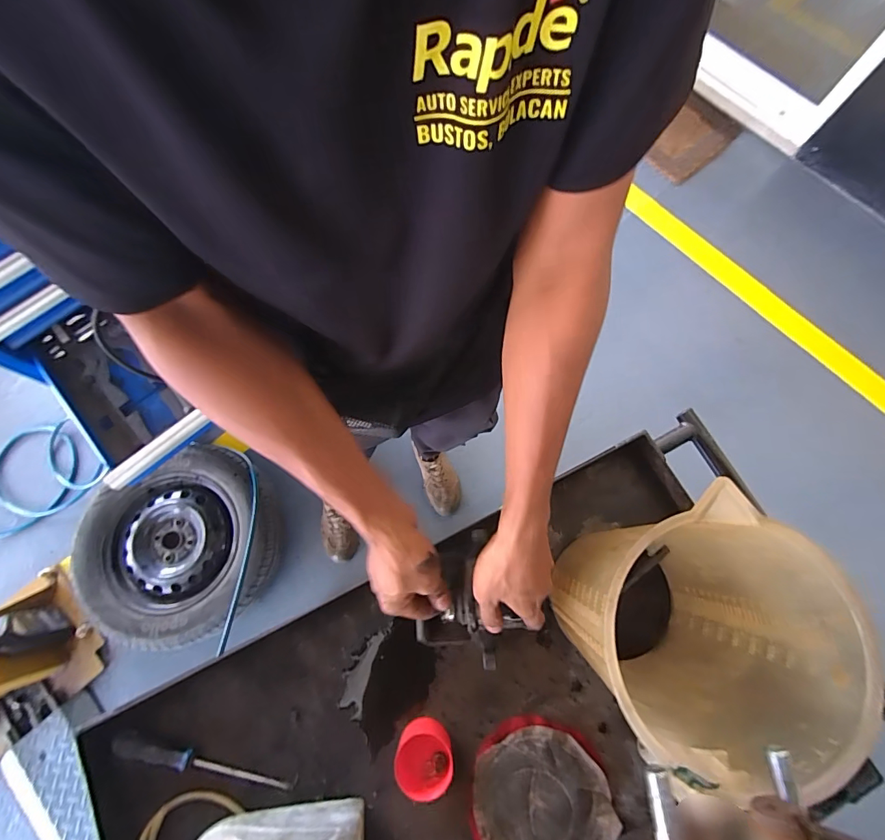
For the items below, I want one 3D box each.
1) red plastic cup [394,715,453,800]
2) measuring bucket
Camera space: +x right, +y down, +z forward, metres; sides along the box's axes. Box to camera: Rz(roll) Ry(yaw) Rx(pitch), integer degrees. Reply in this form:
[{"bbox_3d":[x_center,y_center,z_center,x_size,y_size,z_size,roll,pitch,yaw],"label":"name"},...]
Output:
[{"bbox_3d":[-0.023,0.412,0.519,0.067,0.046,0.066,0,74,-1],"label":"red plastic cup"},{"bbox_3d":[0.224,0.202,0.436,0.195,0.260,0.187,0,74,-1],"label":"measuring bucket"}]

